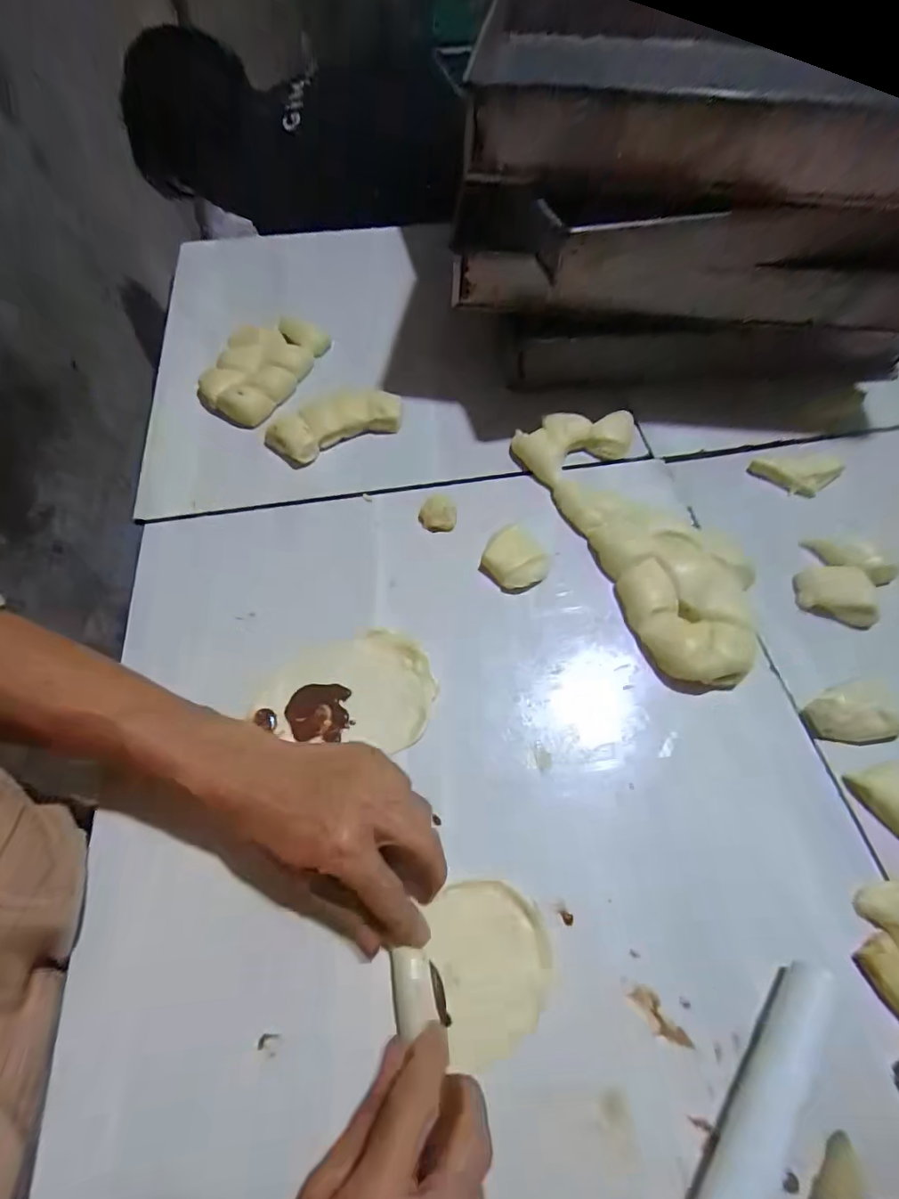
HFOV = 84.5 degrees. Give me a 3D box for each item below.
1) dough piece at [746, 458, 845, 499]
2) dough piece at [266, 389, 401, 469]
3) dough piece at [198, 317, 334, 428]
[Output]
[{"bbox_3d":[0.333,-0.118,0.470,0.086,0.016,0.039,-2,60,1],"label":"dough piece"},{"bbox_3d":[-0.114,-0.175,0.493,0.130,0.032,0.051,-25,62,-12],"label":"dough piece"},{"bbox_3d":[-0.202,-0.252,0.538,0.095,0.033,0.152,18,63,12],"label":"dough piece"}]

